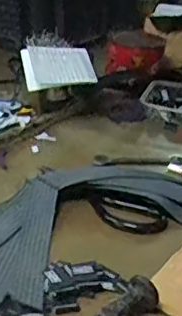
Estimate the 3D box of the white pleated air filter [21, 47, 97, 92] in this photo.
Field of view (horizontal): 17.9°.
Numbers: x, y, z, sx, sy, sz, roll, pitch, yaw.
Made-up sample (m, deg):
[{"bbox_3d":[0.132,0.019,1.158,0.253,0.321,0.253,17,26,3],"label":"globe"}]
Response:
[{"bbox_3d":[-0.047,-0.134,0.852,0.103,0.058,0.016,-9,-1,-20],"label":"white pleated air filter"}]

